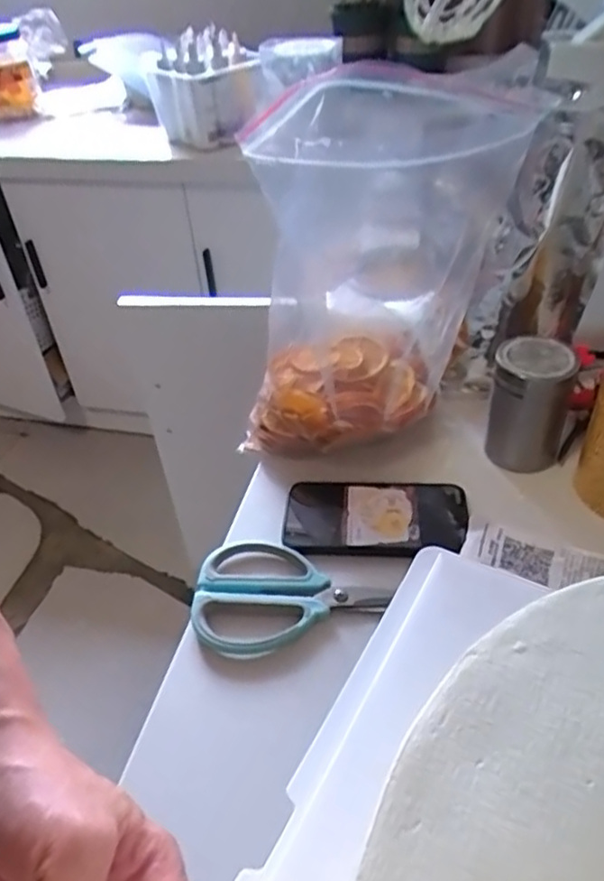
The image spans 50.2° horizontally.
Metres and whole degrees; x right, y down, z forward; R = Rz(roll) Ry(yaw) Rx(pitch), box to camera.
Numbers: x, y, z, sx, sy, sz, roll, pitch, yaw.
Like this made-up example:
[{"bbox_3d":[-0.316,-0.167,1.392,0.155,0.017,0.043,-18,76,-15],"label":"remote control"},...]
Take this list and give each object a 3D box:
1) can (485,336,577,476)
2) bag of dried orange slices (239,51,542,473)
[{"bbox_3d":[0.194,-0.027,0.557,0.063,0.110,0.058,8,43,14],"label":"can"},{"bbox_3d":[0.079,-0.158,0.553,0.176,0.277,0.246,11,44,18],"label":"bag of dried orange slices"}]

